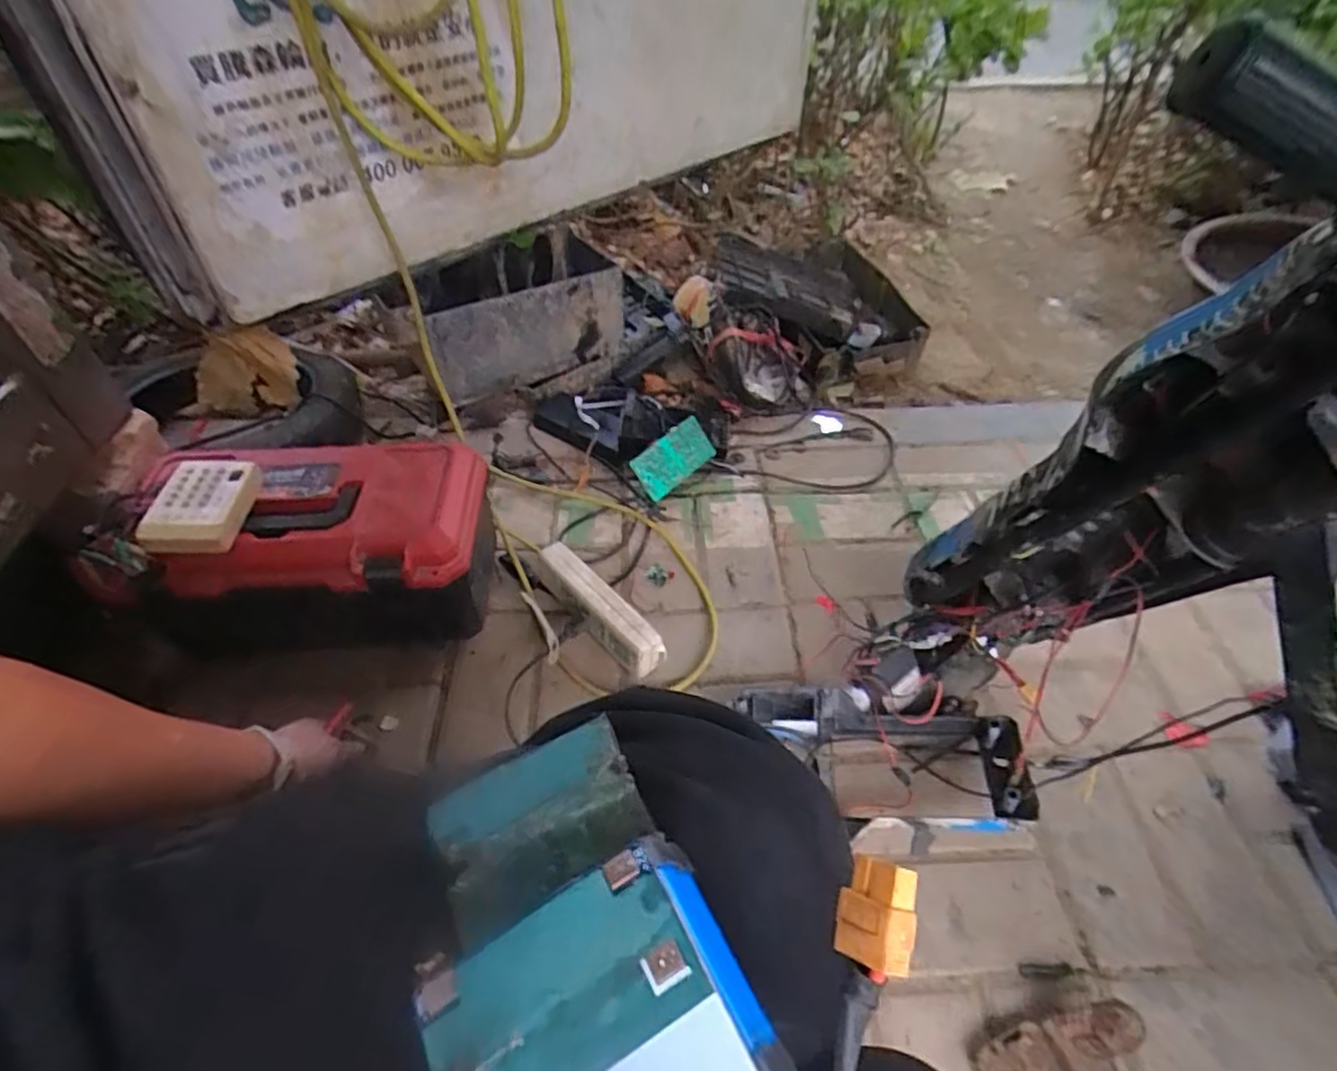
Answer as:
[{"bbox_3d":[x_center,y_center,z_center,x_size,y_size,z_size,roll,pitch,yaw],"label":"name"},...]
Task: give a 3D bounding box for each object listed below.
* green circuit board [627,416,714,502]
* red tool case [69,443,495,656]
[{"bbox_3d":[0.008,-0.109,0.952,0.125,0.068,0.012,-40,15,-26],"label":"green circuit board"},{"bbox_3d":[-0.371,0.013,0.723,0.338,0.146,0.169,-5,48,-3],"label":"red tool case"}]

